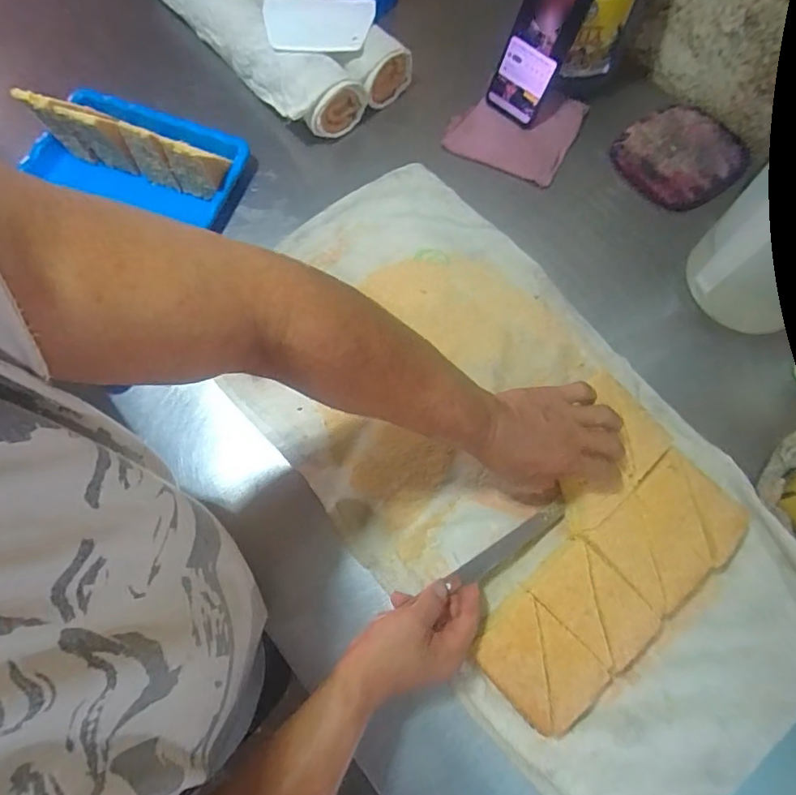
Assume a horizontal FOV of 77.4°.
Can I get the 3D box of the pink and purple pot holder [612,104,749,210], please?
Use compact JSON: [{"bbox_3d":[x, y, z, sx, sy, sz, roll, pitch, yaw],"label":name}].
[{"bbox_3d":[0.379,-0.324,0.668,0.158,0.005,0.146,-33,76,-7],"label":"pink and purple pot holder"}]

